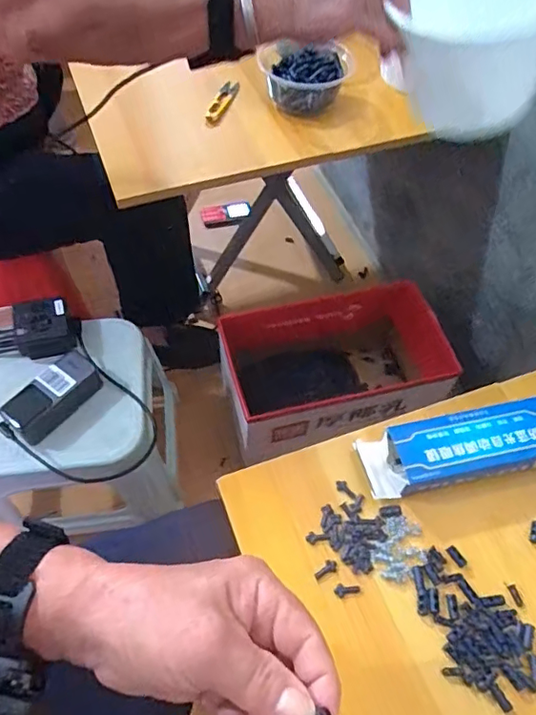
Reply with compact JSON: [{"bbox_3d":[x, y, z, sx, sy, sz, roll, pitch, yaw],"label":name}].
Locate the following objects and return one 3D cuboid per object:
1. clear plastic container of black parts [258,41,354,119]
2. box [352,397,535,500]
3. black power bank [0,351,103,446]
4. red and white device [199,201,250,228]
[{"bbox_3d":[0.054,-0.408,0.779,0.111,0.056,0.127,-37,66,-23],"label":"clear plastic container of black parts"},{"bbox_3d":[0.173,0.080,0.479,0.176,0.029,0.059,-10,59,-9],"label":"box"},{"bbox_3d":[-0.301,0.055,0.754,0.061,0.047,0.132,37,63,19],"label":"black power bank"},{"bbox_3d":[-0.104,-0.359,1.360,0.123,0.059,0.033,-18,61,-13],"label":"red and white device"}]

